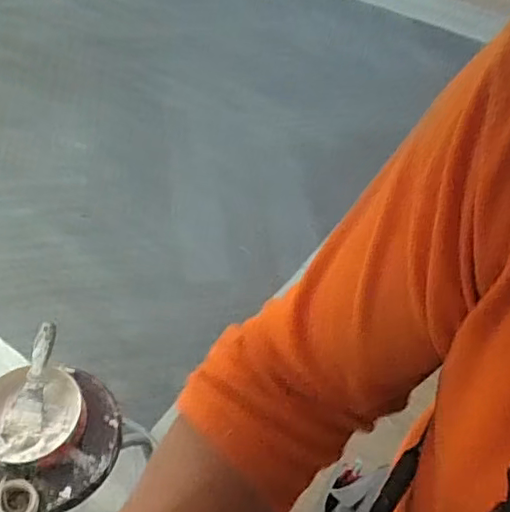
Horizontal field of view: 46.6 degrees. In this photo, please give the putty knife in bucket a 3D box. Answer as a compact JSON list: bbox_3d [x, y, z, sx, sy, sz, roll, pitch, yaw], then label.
[{"bbox_3d":[-0.377,0.207,1.029,0.060,0.027,0.202,8,71,2],"label":"putty knife in bucket"}]

